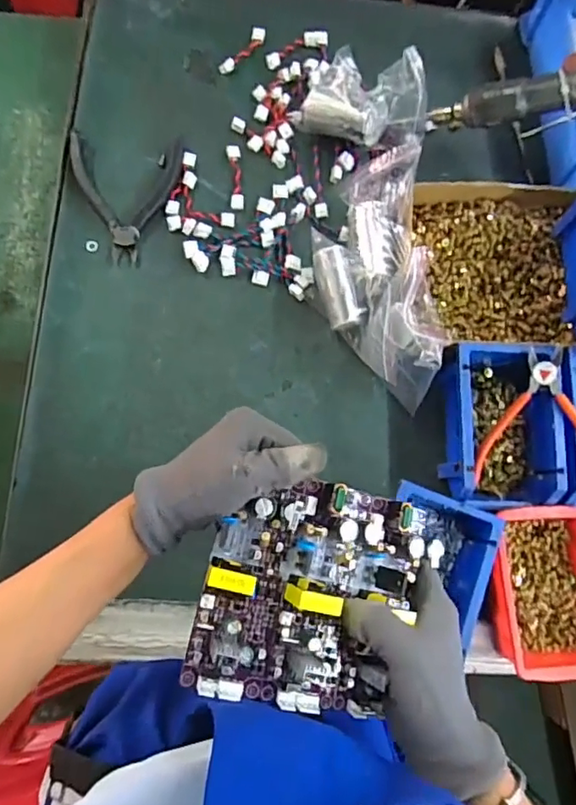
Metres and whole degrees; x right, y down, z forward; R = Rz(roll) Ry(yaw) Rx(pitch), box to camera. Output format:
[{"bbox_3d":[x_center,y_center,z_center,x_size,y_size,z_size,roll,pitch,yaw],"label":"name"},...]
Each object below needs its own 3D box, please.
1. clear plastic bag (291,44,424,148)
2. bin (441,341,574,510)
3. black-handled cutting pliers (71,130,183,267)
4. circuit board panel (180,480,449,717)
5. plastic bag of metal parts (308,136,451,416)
[{"bbox_3d":[0.081,-0.330,0.590,0.141,0.077,0.077,5,80,-2],"label":"clear plastic bag"},{"bbox_3d":[0.212,0.022,0.531,0.107,0.073,0.147,4,81,-2],"label":"bin"},{"bbox_3d":[-0.175,-0.222,0.579,0.118,0.012,0.146,-1,81,-3],"label":"black-handled cutting pliers"},{"bbox_3d":[0.022,0.126,0.348,0.148,0.038,0.141,15,77,-12],"label":"circuit board panel"},{"bbox_3d":[0.092,-0.127,0.522,0.122,0.107,0.249,-6,81,-4],"label":"plastic bag of metal parts"}]

